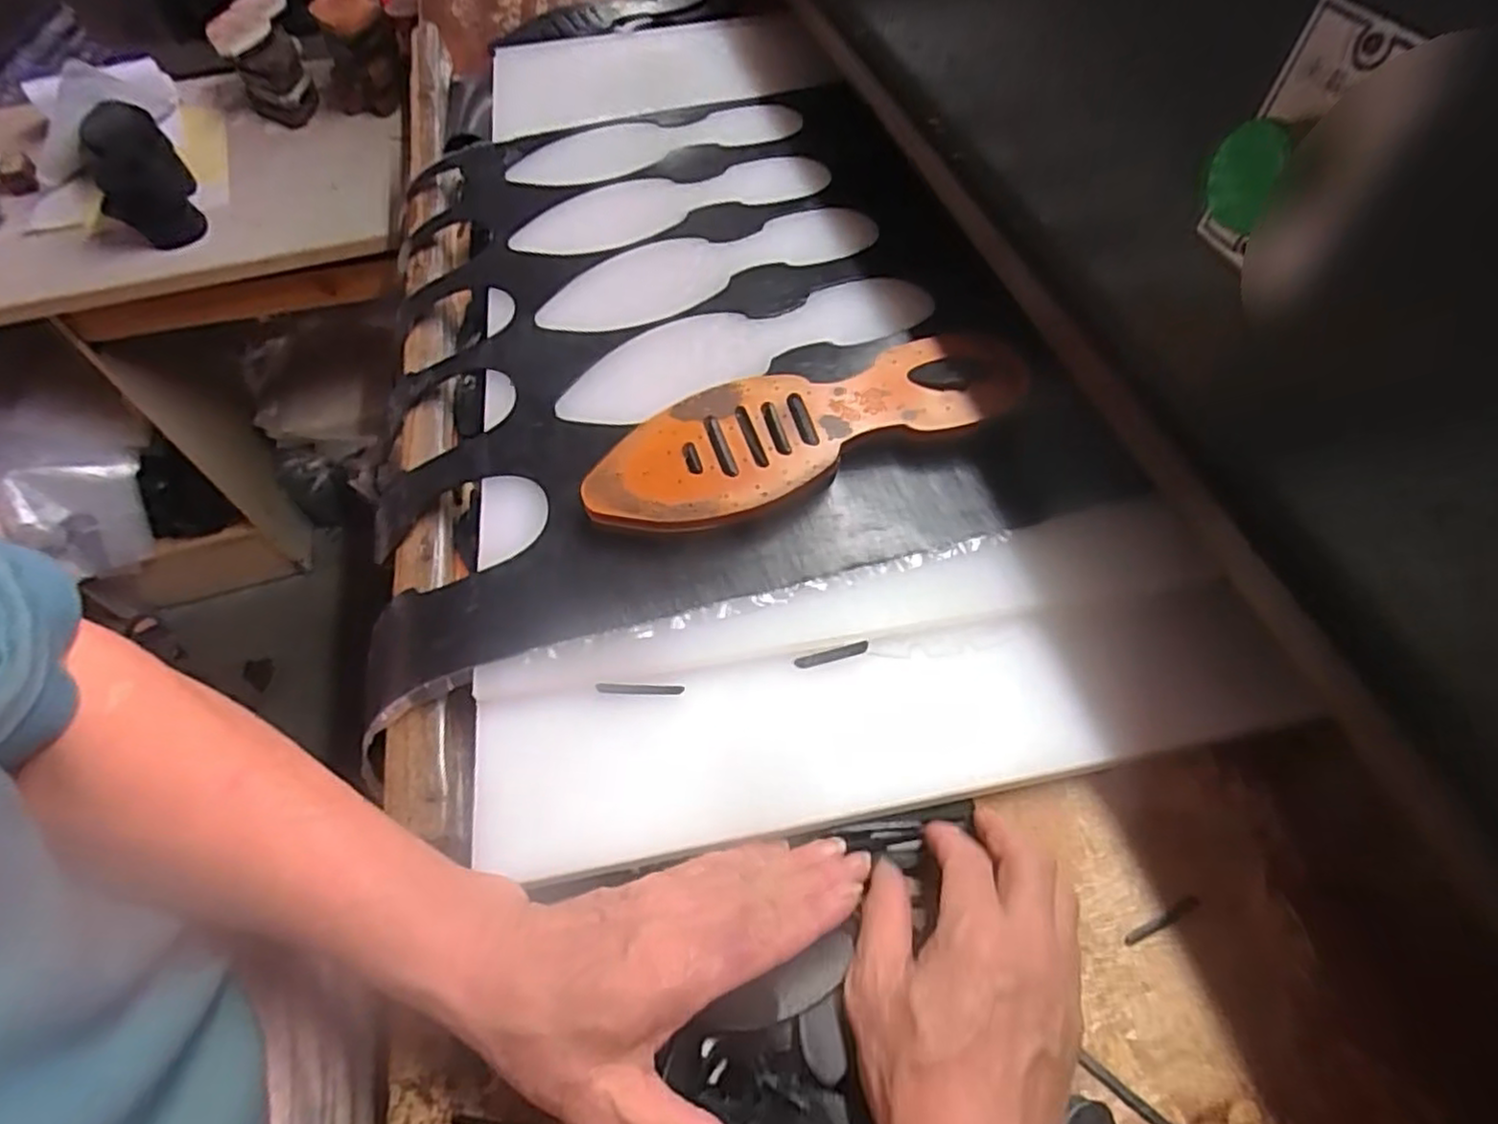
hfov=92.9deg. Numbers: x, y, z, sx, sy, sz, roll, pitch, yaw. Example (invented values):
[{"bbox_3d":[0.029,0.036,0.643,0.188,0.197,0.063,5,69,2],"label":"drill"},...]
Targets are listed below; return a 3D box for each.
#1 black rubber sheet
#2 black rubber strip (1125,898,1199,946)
[{"bbox_3d":[-0.071,-0.199,0.554,0.454,0.047,0.554,-18,56,-3],"label":"black rubber sheet"},{"bbox_3d":[0.199,0.173,0.342,0.043,0.004,0.005,-21,61,-17],"label":"black rubber strip"}]

